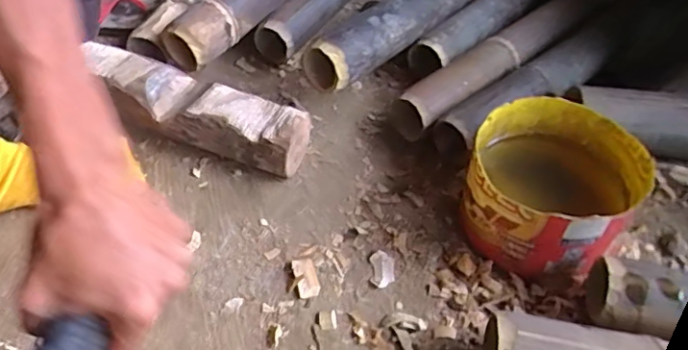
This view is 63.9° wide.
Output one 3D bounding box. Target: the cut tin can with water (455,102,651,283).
[{"bbox_3d":[0.185,0.015,0.511,0.139,0.100,0.137,2,48,-2],"label":"cut tin can with water"}]

